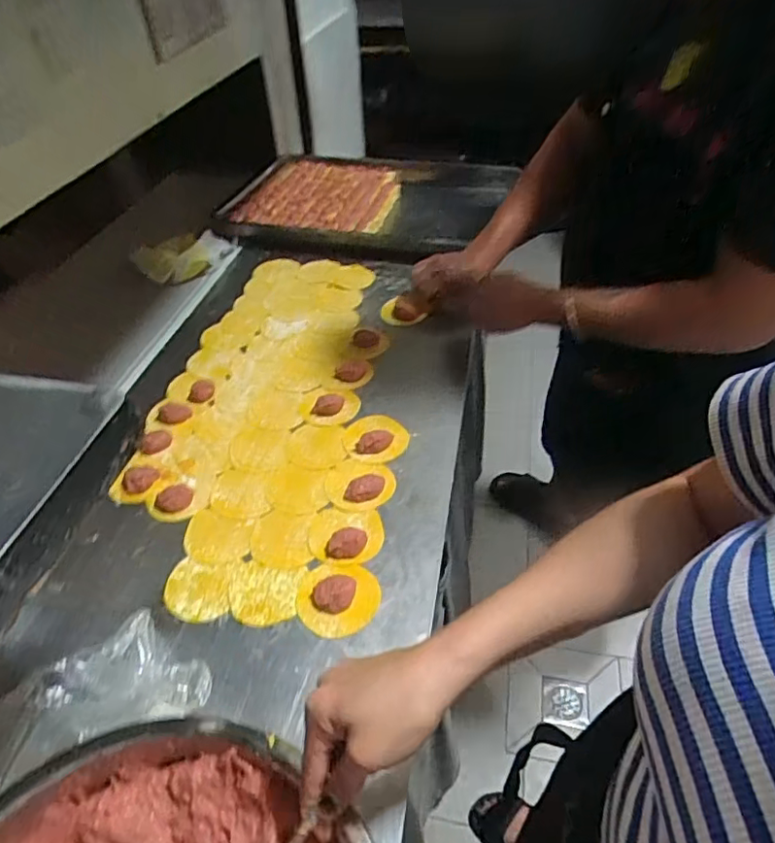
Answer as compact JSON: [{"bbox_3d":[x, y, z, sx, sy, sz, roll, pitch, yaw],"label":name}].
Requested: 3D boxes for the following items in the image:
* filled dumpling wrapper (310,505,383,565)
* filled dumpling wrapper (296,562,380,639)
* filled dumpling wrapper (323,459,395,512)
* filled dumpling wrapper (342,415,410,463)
[{"bbox_3d":[-0.047,0.117,0.625,0.081,0.025,0.073,4,45,7],"label":"filled dumpling wrapper"},{"bbox_3d":[-0.049,0.174,0.572,0.080,0.017,0.077,-1,44,1],"label":"filled dumpling wrapper"},{"bbox_3d":[-0.033,0.074,0.680,0.080,0.009,0.070,5,45,8],"label":"filled dumpling wrapper"},{"bbox_3d":[-0.015,0.020,0.730,0.082,0.020,0.073,-7,44,-4],"label":"filled dumpling wrapper"}]

